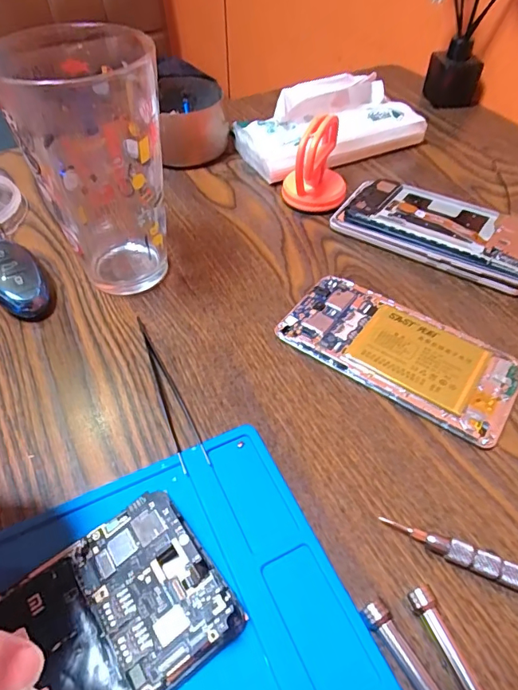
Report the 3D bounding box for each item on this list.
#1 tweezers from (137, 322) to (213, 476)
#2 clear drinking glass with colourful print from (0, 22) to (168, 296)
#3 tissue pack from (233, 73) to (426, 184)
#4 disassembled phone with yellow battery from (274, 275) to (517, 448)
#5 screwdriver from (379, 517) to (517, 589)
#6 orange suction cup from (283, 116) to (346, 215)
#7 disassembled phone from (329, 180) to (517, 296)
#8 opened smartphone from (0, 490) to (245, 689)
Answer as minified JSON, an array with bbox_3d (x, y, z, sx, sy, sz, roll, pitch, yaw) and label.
[{"bbox_3d":[-0.054,0.024,0.276,0.014,0.006,0.114,-18,52,-14],"label":"tweezers"},{"bbox_3d":[-0.098,-0.111,0.298,0.084,0.144,0.080,-10,50,-8],"label":"clear drinking glass with colourful print"},{"bbox_3d":[0.070,-0.211,0.433,0.170,0.064,0.075,-22,53,-17],"label":"tissue pack"},{"bbox_3d":[0.086,0.004,0.289,0.140,0.009,0.066,29,56,22],"label":"disassembled phone with yellow battery"},{"bbox_3d":[0.106,0.101,0.206,0.102,0.010,0.010,19,52,16],"label":"screwdriver"},{"bbox_3d":[0.047,-0.147,0.377,0.050,0.067,0.049,6,50,5],"label":"orange suction cup"},{"bbox_3d":[0.141,-0.090,0.358,0.155,0.023,0.074,27,55,21],"label":"disassembled phone"},{"bbox_3d":[-0.084,0.127,0.179,0.147,0.013,0.071,-34,59,-19],"label":"opened smartphone"}]

